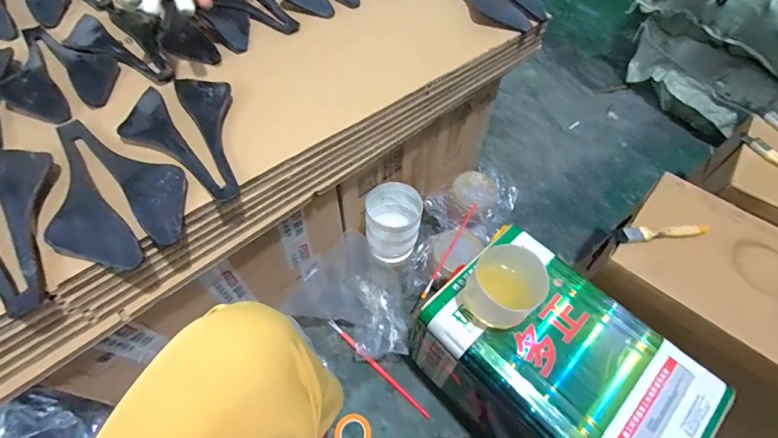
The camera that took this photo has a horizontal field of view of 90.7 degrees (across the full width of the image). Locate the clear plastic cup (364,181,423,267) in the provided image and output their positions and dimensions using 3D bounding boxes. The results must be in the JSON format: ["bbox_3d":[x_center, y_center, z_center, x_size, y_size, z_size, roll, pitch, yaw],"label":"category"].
[{"bbox_3d":[0.005,0.007,0.688,0.093,0.106,0.104,-3,56,-4],"label":"clear plastic cup"}]

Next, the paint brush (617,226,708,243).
[{"bbox_3d":[0.434,0.023,0.611,0.149,0.013,0.023,-2,56,-3],"label":"paint brush"}]

